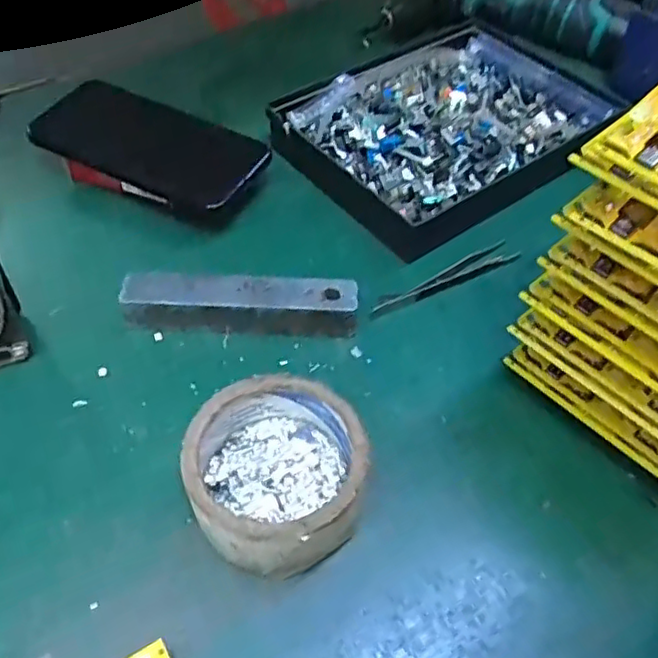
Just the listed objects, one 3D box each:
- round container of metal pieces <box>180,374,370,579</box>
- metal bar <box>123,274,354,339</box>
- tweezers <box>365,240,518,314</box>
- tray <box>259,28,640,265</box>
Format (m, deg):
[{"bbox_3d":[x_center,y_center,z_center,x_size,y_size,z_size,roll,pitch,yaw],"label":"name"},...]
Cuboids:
[{"bbox_3d":[-0.025,0.070,0.327,0.082,0.046,0.086,1,50,-1],"label":"round container of metal pieces"},{"bbox_3d":[-0.052,-0.014,0.406,0.138,0.025,0.030,-1,50,-2],"label":"metal bar"},{"bbox_3d":[0.078,-0.035,0.439,0.113,0.007,0.014,-22,54,-18],"label":"tweezers"},{"bbox_3d":[0.093,-0.160,0.519,0.244,0.030,0.181,-36,60,-27],"label":"tray"}]

